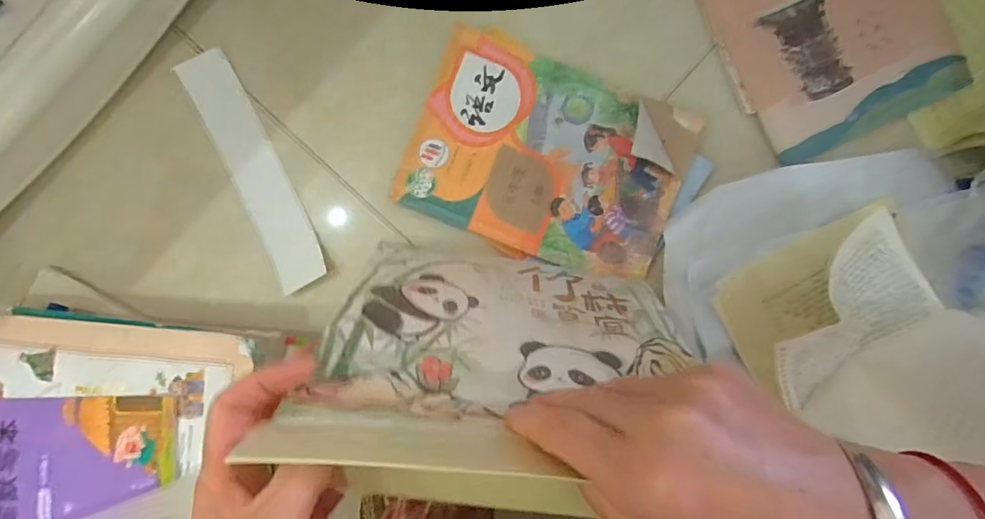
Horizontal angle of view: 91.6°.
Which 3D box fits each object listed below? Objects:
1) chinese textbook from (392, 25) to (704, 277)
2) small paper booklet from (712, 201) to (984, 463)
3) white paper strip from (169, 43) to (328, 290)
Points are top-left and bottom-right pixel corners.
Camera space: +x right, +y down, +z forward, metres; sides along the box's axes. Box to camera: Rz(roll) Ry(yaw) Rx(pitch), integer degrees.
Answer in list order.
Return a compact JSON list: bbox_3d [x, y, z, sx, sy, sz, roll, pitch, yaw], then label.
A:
[{"bbox_3d":[0.052,-0.097,0.464,0.254,0.015,0.181,21,90,1],"label":"chinese textbook"},{"bbox_3d":[0.318,0.062,0.401,0.161,0.119,0.181,-33,90,1],"label":"small paper booklet"},{"bbox_3d":[-0.239,-0.089,0.479,0.051,0.014,0.251,-27,88,-1],"label":"white paper strip"}]

